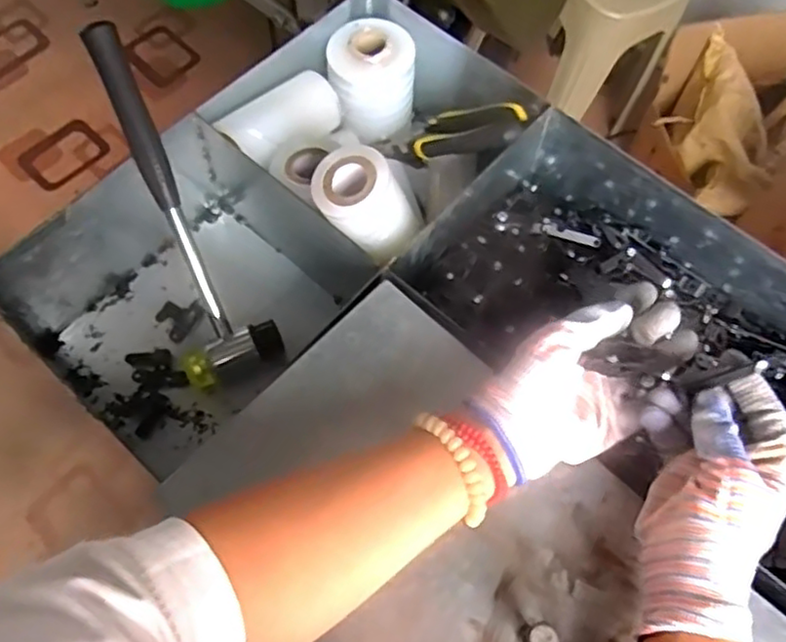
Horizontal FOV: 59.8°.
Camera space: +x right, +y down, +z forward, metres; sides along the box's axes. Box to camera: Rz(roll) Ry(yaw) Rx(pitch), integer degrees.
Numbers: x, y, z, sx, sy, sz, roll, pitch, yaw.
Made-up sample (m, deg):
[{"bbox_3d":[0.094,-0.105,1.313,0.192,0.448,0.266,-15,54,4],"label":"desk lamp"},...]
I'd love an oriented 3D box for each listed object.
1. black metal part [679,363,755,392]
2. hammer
[{"bbox_3d":[0.187,0.032,0.395,0.041,0.005,0.009,-20,68,18],"label":"black metal part"},{"bbox_3d":[-0.166,-0.082,0.519,0.077,0.026,0.270,-22,107,-10],"label":"hammer"}]

